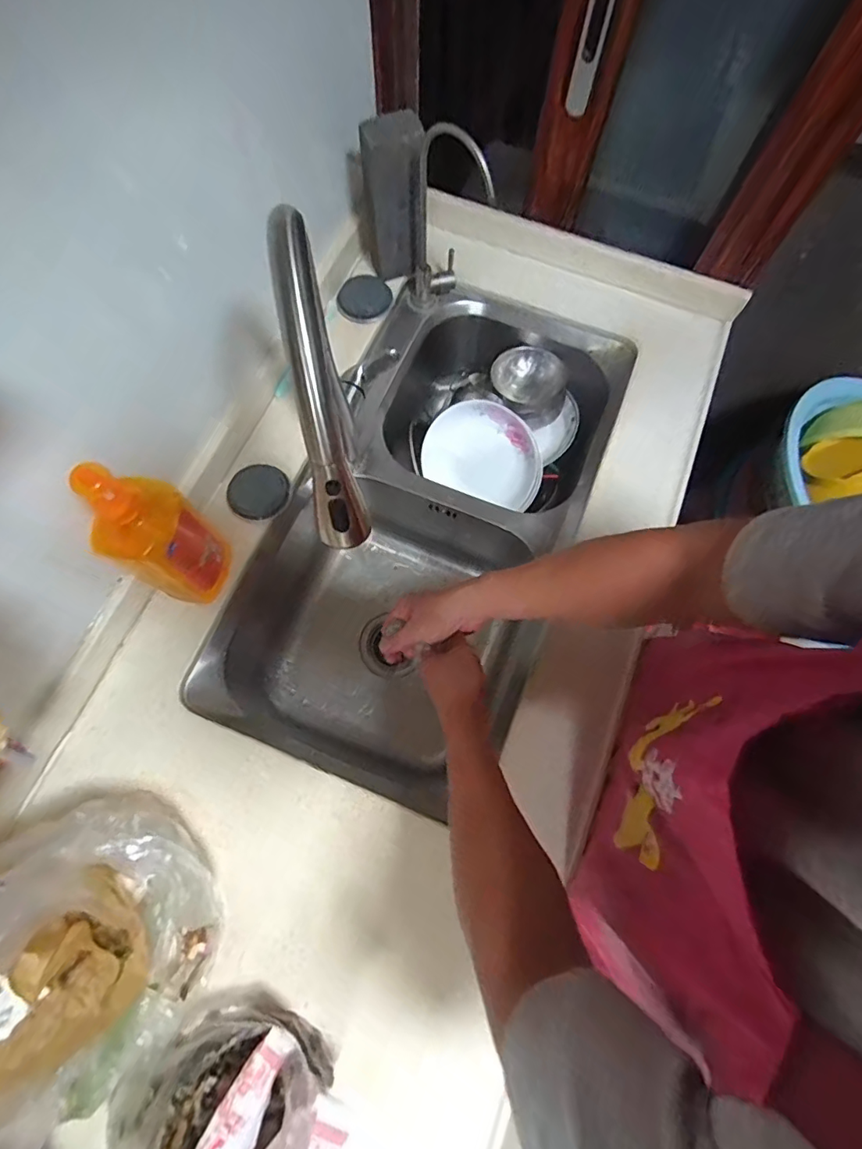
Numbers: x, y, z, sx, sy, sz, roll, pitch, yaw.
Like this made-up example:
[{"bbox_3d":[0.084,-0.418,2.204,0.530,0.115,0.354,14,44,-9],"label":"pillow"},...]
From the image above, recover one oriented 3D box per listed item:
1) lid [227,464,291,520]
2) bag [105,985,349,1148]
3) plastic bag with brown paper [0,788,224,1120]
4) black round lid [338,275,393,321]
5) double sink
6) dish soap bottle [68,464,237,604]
[{"bbox_3d":[-0.232,-0.113,0.698,0.070,0.010,0.083,43,63,-11],"label":"lid"},{"bbox_3d":[-0.186,0.481,0.462,0.173,0.147,0.153,-41,79,-11],"label":"bag"},{"bbox_3d":[-0.331,0.349,0.487,0.210,0.150,0.239,6,74,1],"label":"plastic bag with brown paper"},{"bbox_3d":[-0.106,-0.445,0.823,0.084,0.013,0.085,0,74,-1],"label":"black round lid"},{"bbox_3d":[0.000,-0.076,0.829,0.372,0.249,0.769,23,75,5],"label":"double sink"},{"bbox_3d":[-0.285,-0.039,0.546,0.052,0.248,0.096,17,75,4],"label":"dish soap bottle"}]

